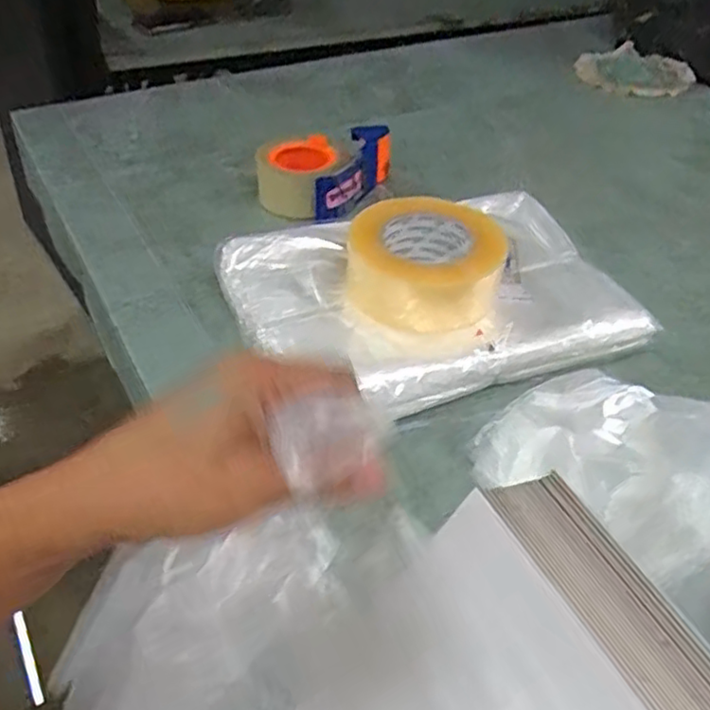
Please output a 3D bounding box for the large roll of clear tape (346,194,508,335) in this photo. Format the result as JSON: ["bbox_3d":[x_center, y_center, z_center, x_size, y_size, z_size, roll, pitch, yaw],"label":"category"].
[{"bbox_3d":[0.057,-0.086,0.572,0.123,0.059,0.113,2,44,-2],"label":"large roll of clear tape"}]

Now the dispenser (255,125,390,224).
[{"bbox_3d":[-0.041,-0.213,0.755,0.118,0.062,0.148,21,45,19],"label":"dispenser"}]

